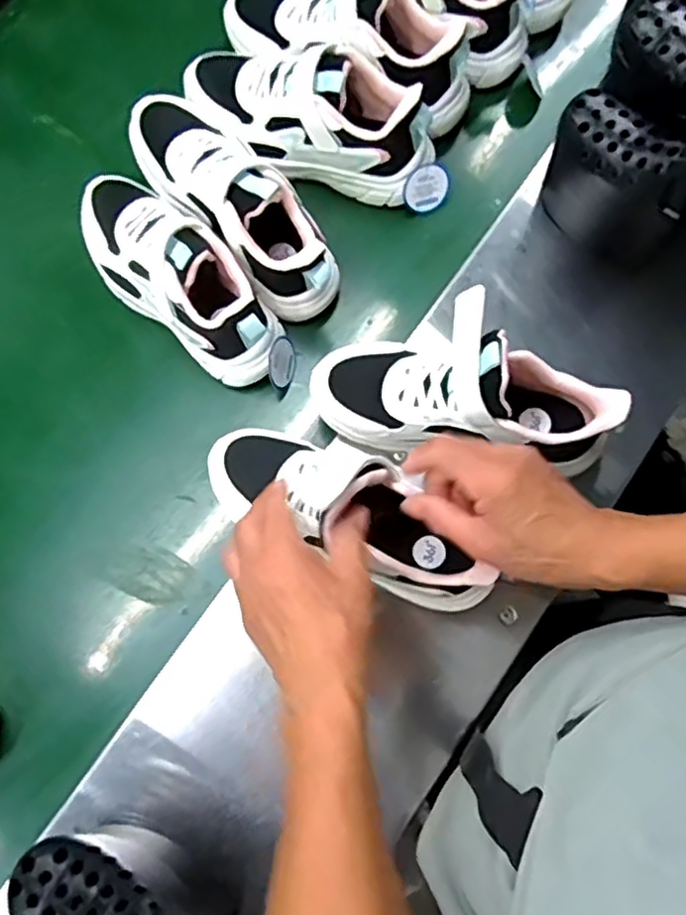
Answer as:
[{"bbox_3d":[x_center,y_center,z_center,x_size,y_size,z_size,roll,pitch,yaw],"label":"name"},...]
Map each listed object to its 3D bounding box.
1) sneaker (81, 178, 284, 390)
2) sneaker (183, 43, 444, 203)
[{"bbox_3d":[-0.154,-0.168,0.597,0.091,0.089,0.237,-44,82,-8],"label":"sneaker"},{"bbox_3d":[-0.032,-0.329,0.633,0.243,0.111,0.095,18,79,3],"label":"sneaker"}]

